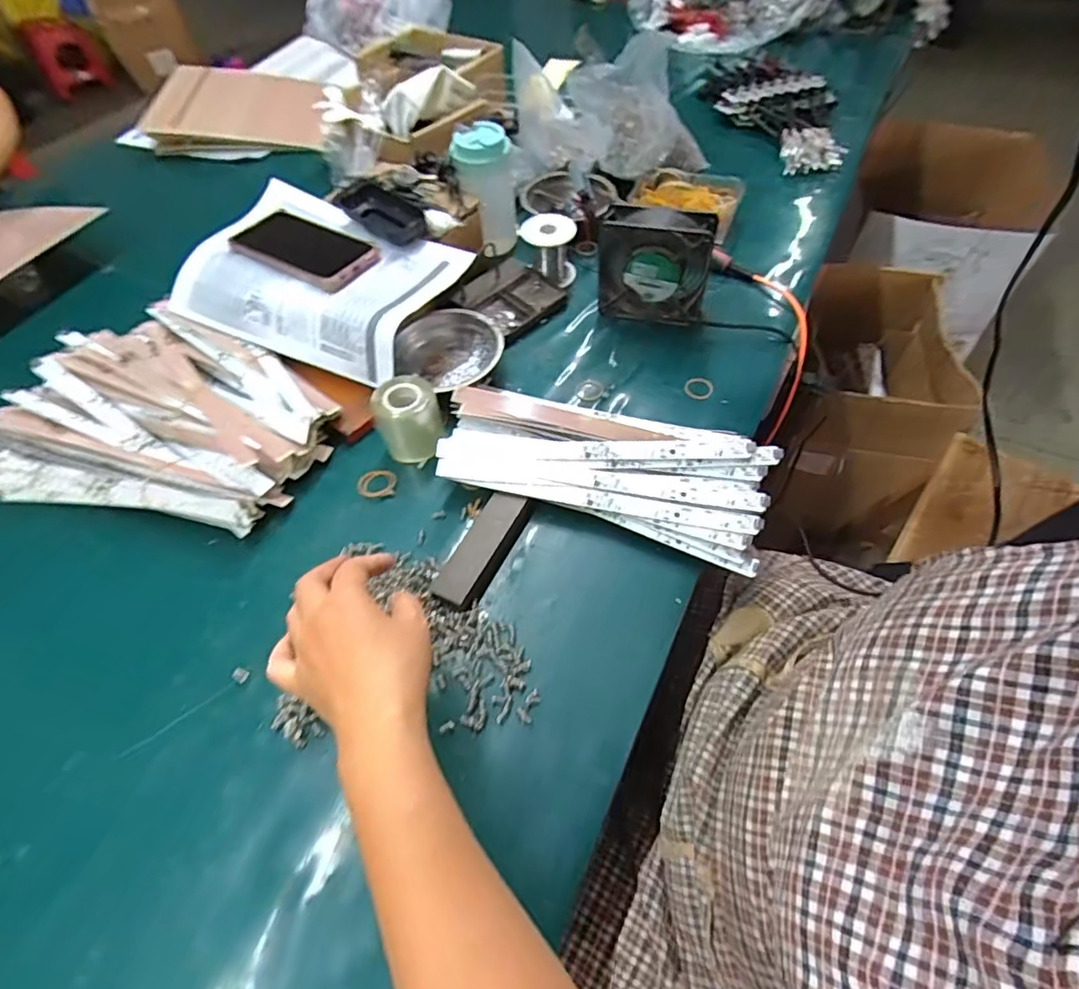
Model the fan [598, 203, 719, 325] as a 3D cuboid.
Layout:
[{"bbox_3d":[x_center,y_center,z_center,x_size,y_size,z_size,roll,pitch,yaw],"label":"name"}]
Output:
[{"bbox_3d":[0.127,-0.253,0.625,0.117,0.120,0.033,11,57,10],"label":"fan"}]

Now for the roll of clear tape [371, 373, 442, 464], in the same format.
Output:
[{"bbox_3d":[-0.127,-0.074,0.552,0.058,0.068,0.058,-13,56,-6],"label":"roll of clear tape"}]

